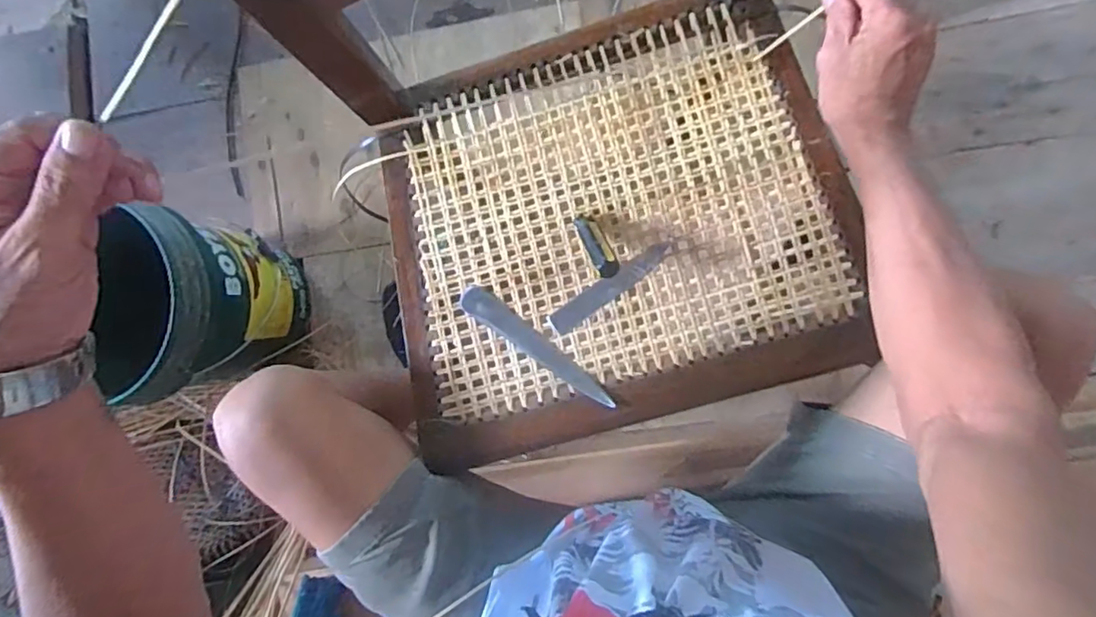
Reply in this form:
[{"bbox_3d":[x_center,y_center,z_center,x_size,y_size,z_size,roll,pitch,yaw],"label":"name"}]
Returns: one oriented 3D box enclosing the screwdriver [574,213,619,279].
[{"bbox_3d":[0.044,-0.061,0.534,0.020,0.023,0.090,-27,49,6],"label":"screwdriver"}]

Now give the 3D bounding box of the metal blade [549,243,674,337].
[{"bbox_3d":[0.062,-0.022,0.564,0.136,0.004,0.020,-36,82,2],"label":"metal blade"}]

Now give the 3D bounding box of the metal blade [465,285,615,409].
[{"bbox_3d":[-0.011,0.036,0.563,0.181,0.014,0.027,35,90,8],"label":"metal blade"}]

